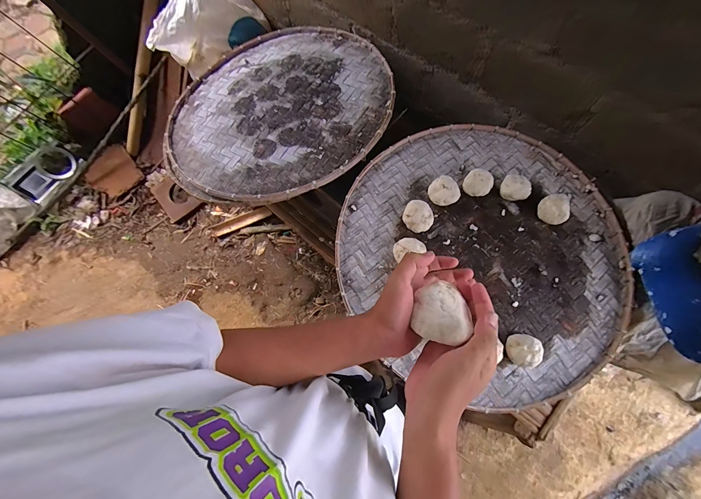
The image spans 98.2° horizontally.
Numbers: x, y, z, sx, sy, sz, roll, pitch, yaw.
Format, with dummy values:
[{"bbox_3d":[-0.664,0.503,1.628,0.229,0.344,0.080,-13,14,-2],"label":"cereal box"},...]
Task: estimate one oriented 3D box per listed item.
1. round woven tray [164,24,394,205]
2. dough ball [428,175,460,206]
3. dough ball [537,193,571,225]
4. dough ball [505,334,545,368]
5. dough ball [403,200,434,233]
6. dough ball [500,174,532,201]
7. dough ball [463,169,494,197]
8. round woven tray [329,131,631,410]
[{"bbox_3d":[-0.247,-0.465,0.966,0.714,0.046,0.725,-4,66,8],"label":"round woven tray"},{"bbox_3d":[0.247,-0.154,0.803,0.080,0.045,0.079,-14,72,-2],"label":"dough ball"},{"bbox_3d":[0.526,-0.104,0.781,0.074,0.045,0.075,-1,72,2],"label":"dough ball"},{"bbox_3d":[0.390,0.227,0.682,0.067,0.044,0.070,-1,72,2],"label":"dough ball"},{"bbox_3d":[0.173,-0.087,0.777,0.071,0.054,0.084,-25,73,-6],"label":"dough ball"},{"bbox_3d":[0.439,-0.163,0.807,0.072,0.050,0.073,-1,72,2],"label":"dough ball"},{"bbox_3d":[0.341,-0.177,0.810,0.069,0.049,0.064,-1,72,2],"label":"dough ball"},{"bbox_3d":[0.326,0.005,0.766,0.688,0.071,0.719,-1,72,2],"label":"round woven tray"}]

